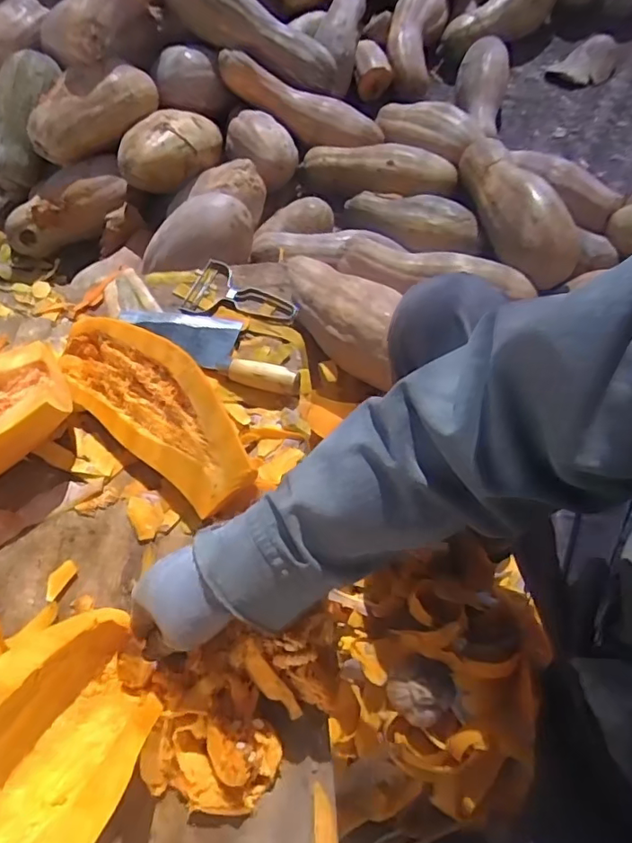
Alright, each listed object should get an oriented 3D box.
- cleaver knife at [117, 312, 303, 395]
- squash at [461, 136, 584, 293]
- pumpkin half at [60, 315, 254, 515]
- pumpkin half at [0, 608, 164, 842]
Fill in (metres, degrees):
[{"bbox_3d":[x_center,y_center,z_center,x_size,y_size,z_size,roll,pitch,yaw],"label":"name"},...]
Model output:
[{"bbox_3d":[-0.125,-0.103,0.669,0.259,0.029,0.077,30,68,18],"label":"cleaver knife"},{"bbox_3d":[0.350,-0.385,0.951,0.120,0.101,0.306,-35,61,29],"label":"squash"},{"bbox_3d":[-0.163,-0.018,0.589,0.273,0.056,0.117,40,99,21],"label":"pumpkin half"},{"bbox_3d":[-0.173,0.205,0.340,0.086,0.269,0.081,-5,95,1],"label":"pumpkin half"}]

